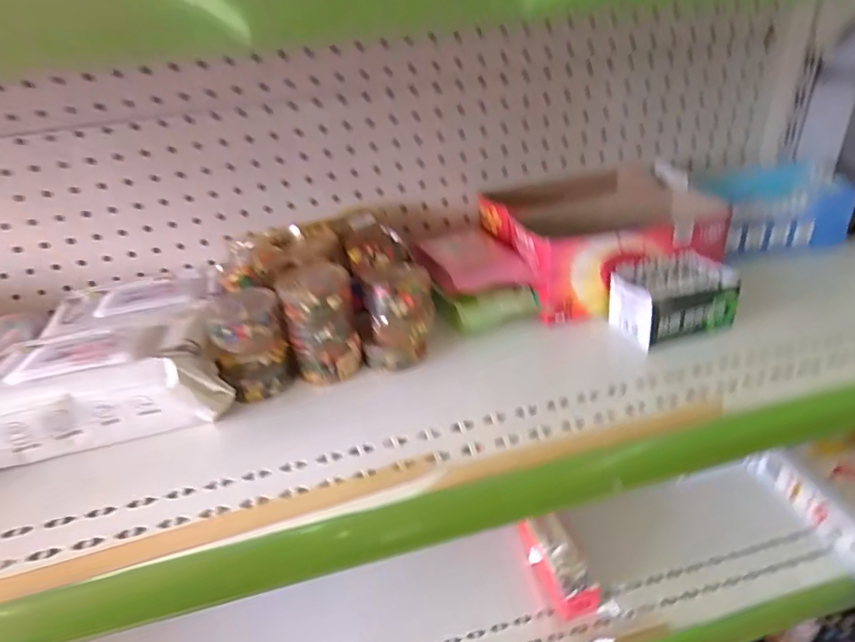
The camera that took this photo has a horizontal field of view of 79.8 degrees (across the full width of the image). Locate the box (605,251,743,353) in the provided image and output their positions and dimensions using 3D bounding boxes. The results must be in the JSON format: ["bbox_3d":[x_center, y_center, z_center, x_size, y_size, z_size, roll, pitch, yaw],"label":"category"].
[{"bbox_3d":[0.216,-0.018,0.456,0.093,0.050,0.066,-12,32,-12],"label":"box"}]

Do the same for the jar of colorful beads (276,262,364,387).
[{"bbox_3d":[-0.093,0.002,0.443,0.060,0.086,0.061,-11,31,-10],"label":"jar of colorful beads"}]

